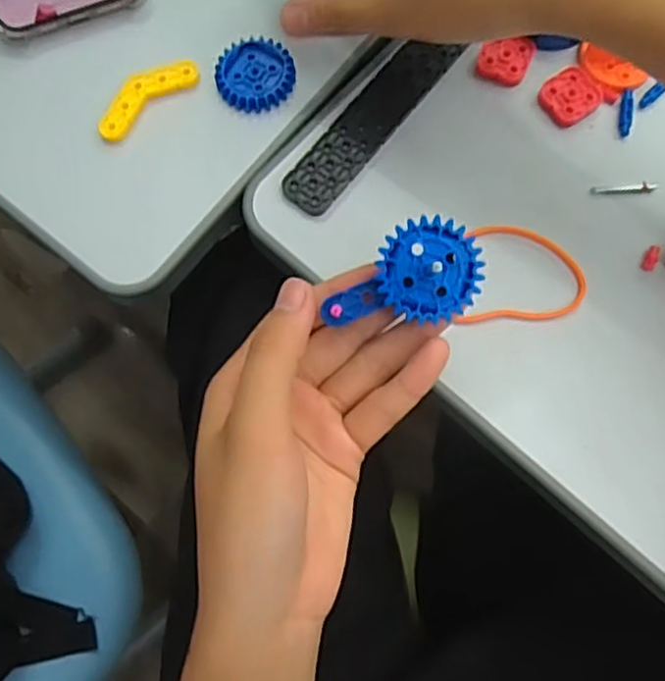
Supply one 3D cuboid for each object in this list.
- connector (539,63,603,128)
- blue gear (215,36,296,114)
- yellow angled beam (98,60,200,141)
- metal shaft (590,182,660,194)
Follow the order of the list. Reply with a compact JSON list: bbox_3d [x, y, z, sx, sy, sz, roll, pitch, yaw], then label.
[{"bbox_3d":[0.118,-0.121,0.330,0.028,0.004,0.025,-34,78,-8],"label":"connector"},{"bbox_3d":[-0.039,-0.135,0.341,0.038,0.004,0.038,0,76,0],"label":"blue gear"},{"bbox_3d":[-0.095,-0.125,0.340,0.058,0.006,0.019,-39,79,-9],"label":"yellow angled beam"},{"bbox_3d":[0.140,-0.073,0.323,0.031,0.004,0.005,-2,76,-1],"label":"metal shaft"}]

